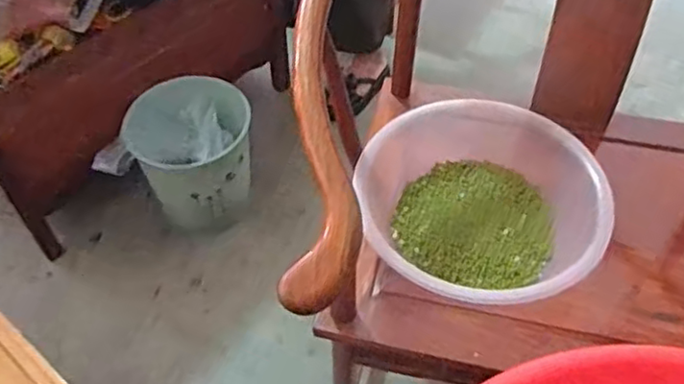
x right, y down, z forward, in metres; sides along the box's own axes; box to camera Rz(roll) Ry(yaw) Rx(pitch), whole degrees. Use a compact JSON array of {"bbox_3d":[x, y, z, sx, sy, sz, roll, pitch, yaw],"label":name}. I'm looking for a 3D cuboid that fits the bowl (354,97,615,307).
[{"bbox_3d":[0.170,0.017,0.821,0.293,0.094,0.284,0,53,0],"label":"bowl"}]

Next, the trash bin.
[{"bbox_3d":[-0.286,-0.076,1.288,0.210,0.238,0.242,-9,53,-7],"label":"trash bin"}]

